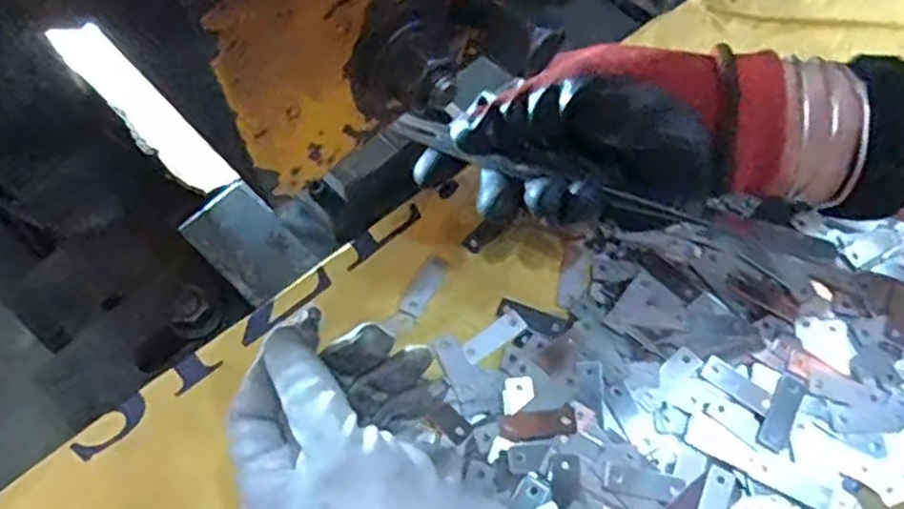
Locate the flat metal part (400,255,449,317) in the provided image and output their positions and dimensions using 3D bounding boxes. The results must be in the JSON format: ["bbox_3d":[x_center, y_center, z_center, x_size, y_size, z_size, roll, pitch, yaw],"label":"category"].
[{"bbox_3d":[-0.014,0.016,0.382,0.012,0.004,0.034,26,67,13],"label":"flat metal part"}]

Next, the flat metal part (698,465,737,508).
[{"bbox_3d":[0.113,0.109,0.325,0.012,0.004,0.035,22,66,11],"label":"flat metal part"}]

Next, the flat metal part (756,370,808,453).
[{"bbox_3d":[0.151,0.070,0.342,0.012,0.004,0.039,28,68,14],"label":"flat metal part"}]

